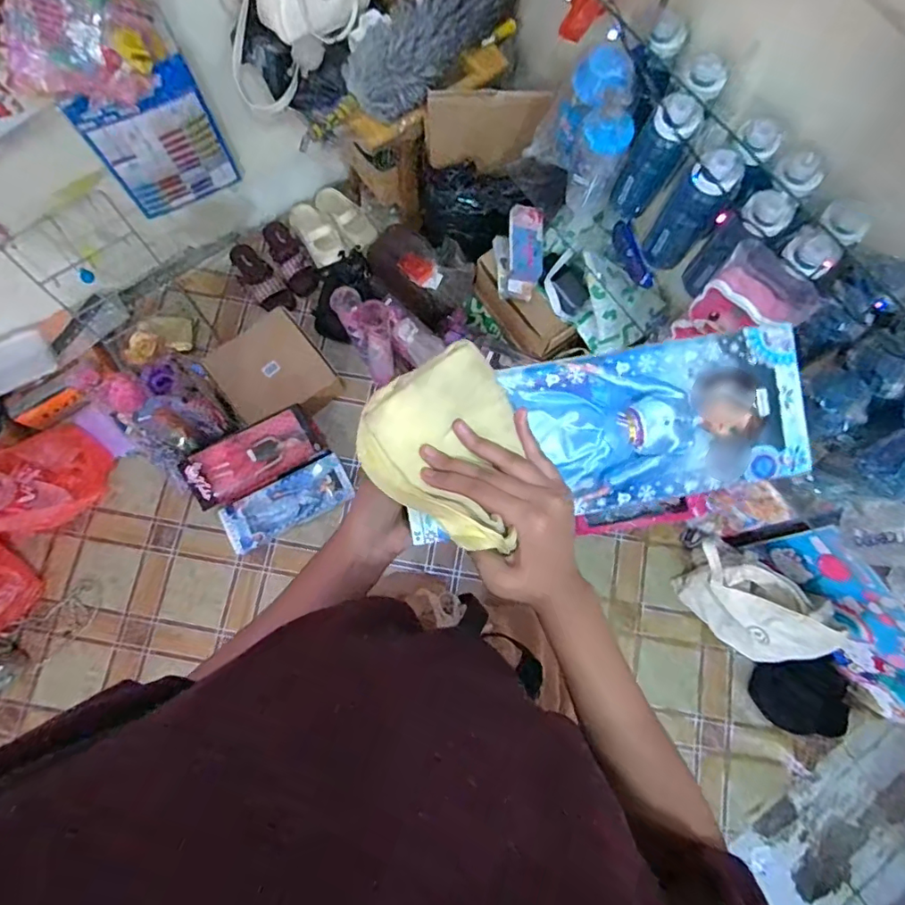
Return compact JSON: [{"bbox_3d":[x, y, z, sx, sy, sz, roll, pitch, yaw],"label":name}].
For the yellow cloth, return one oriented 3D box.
[{"bbox_3d":[-0.002,0.004,0.368,0.111,0.043,0.135,-20,78,-6],"label":"yellow cloth"}]

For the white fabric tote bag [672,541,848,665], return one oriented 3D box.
[{"bbox_3d":[0.684,0.359,1.244,0.295,0.241,0.162,37,78,7],"label":"white fabric tote bag"}]

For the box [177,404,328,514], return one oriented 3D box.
[{"bbox_3d":[-0.505,0.012,1.362,0.318,0.055,0.146,-29,105,-9],"label":"box"}]

